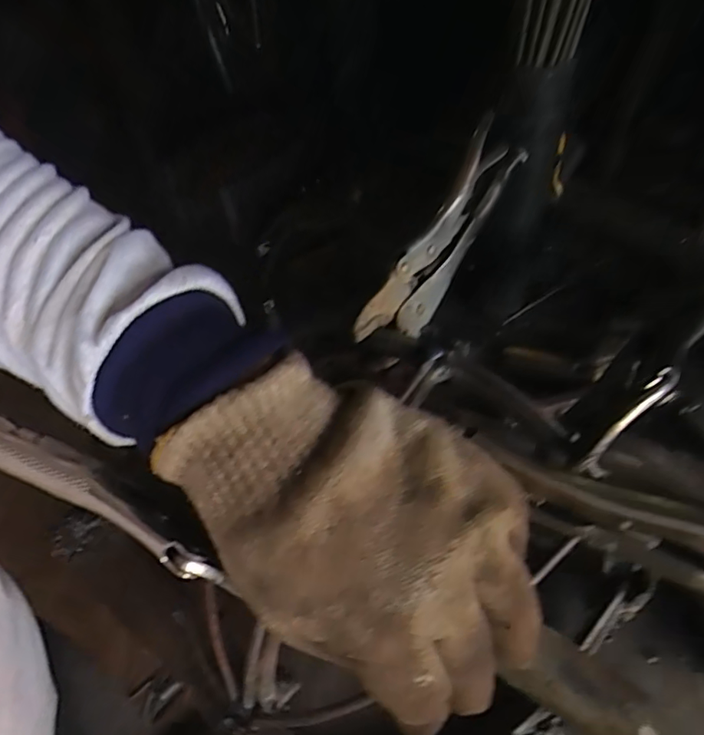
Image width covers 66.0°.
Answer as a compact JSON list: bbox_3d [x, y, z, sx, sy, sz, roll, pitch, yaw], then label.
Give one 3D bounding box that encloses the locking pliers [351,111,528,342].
[{"bbox_3d":[0.057,-0.076,0.328,0.021,0.049,0.164,27,74,26],"label":"locking pliers"}]

